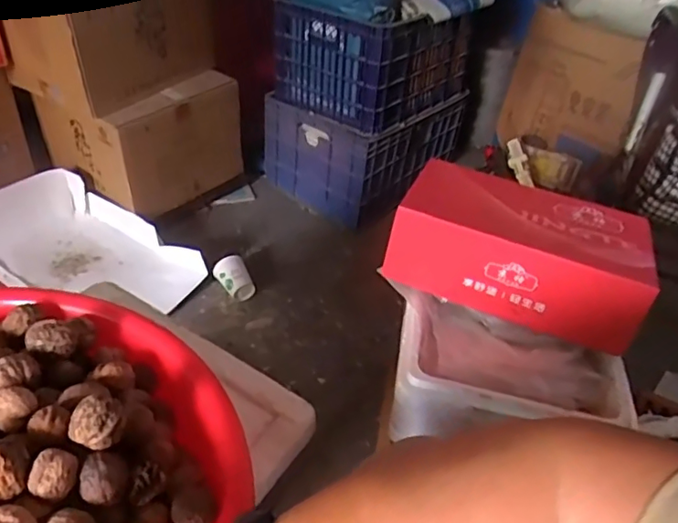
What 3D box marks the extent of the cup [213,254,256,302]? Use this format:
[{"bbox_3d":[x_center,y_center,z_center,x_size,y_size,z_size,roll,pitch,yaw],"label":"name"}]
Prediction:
[{"bbox_3d":[-0.233,0.042,1.262,0.069,0.065,0.091,-21,46,-30],"label":"cup"}]

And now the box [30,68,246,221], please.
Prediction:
[{"bbox_3d":[-0.504,-0.344,1.469,0.357,0.274,0.363,31,44,27],"label":"box"}]

